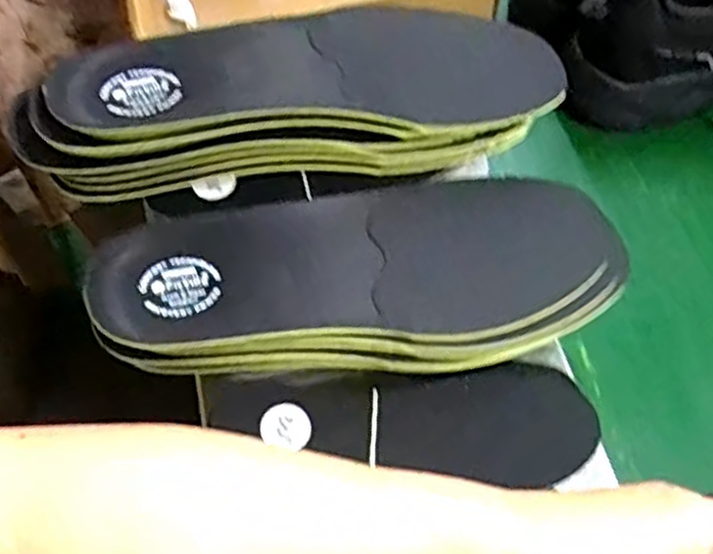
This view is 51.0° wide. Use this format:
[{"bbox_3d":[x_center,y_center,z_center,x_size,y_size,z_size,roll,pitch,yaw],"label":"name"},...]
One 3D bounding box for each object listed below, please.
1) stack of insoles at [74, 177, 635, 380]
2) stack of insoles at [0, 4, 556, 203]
[{"bbox_3d":[0.006,-0.003,0.420,0.292,0.050,0.107,-10,60,-3],"label":"stack of insoles"},{"bbox_3d":[-0.036,-0.114,0.447,0.307,0.078,0.100,-10,60,-4],"label":"stack of insoles"}]

